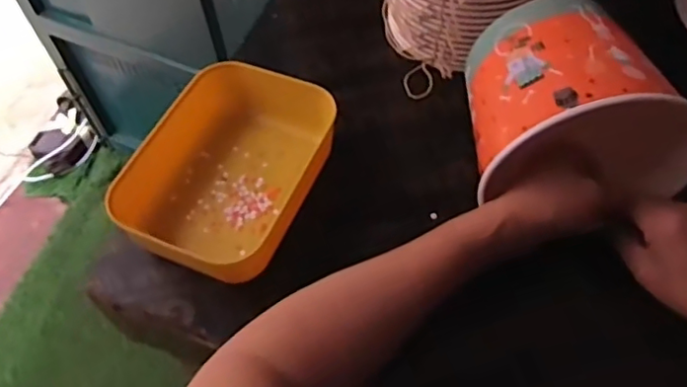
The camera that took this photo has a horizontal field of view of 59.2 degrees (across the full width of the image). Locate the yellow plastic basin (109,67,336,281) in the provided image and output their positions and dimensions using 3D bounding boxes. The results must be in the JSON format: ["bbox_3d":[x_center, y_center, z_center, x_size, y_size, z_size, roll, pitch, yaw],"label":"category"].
[{"bbox_3d":[-0.099,-0.017,0.527,0.151,0.061,0.198,23,61,17],"label":"yellow plastic basin"}]

